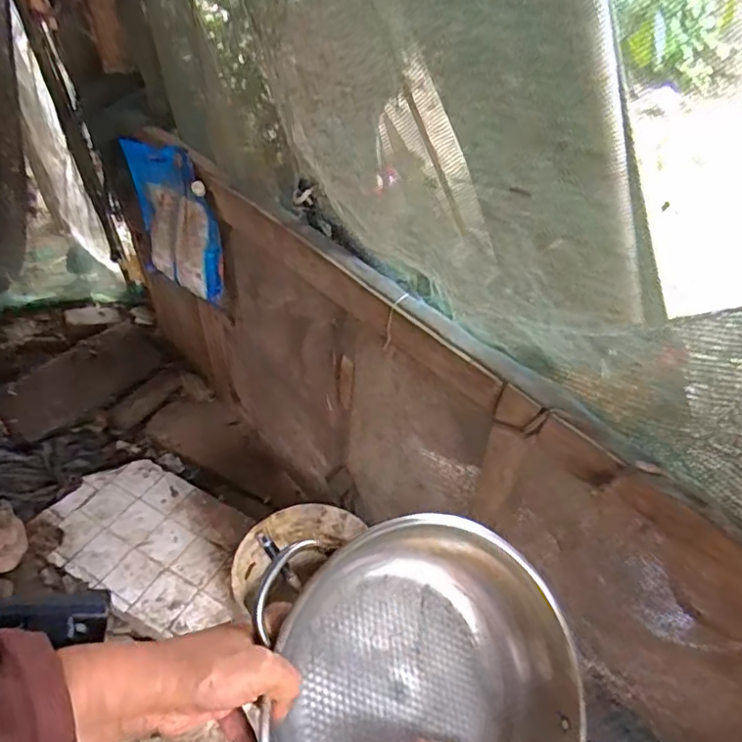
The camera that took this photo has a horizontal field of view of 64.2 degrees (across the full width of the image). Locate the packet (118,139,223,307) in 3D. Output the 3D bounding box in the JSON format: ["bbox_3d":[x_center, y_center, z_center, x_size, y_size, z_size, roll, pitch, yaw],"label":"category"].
[{"bbox_3d":[-0.415,-0.310,1.270,0.238,0.318,0.057,29,51,26],"label":"packet"}]

